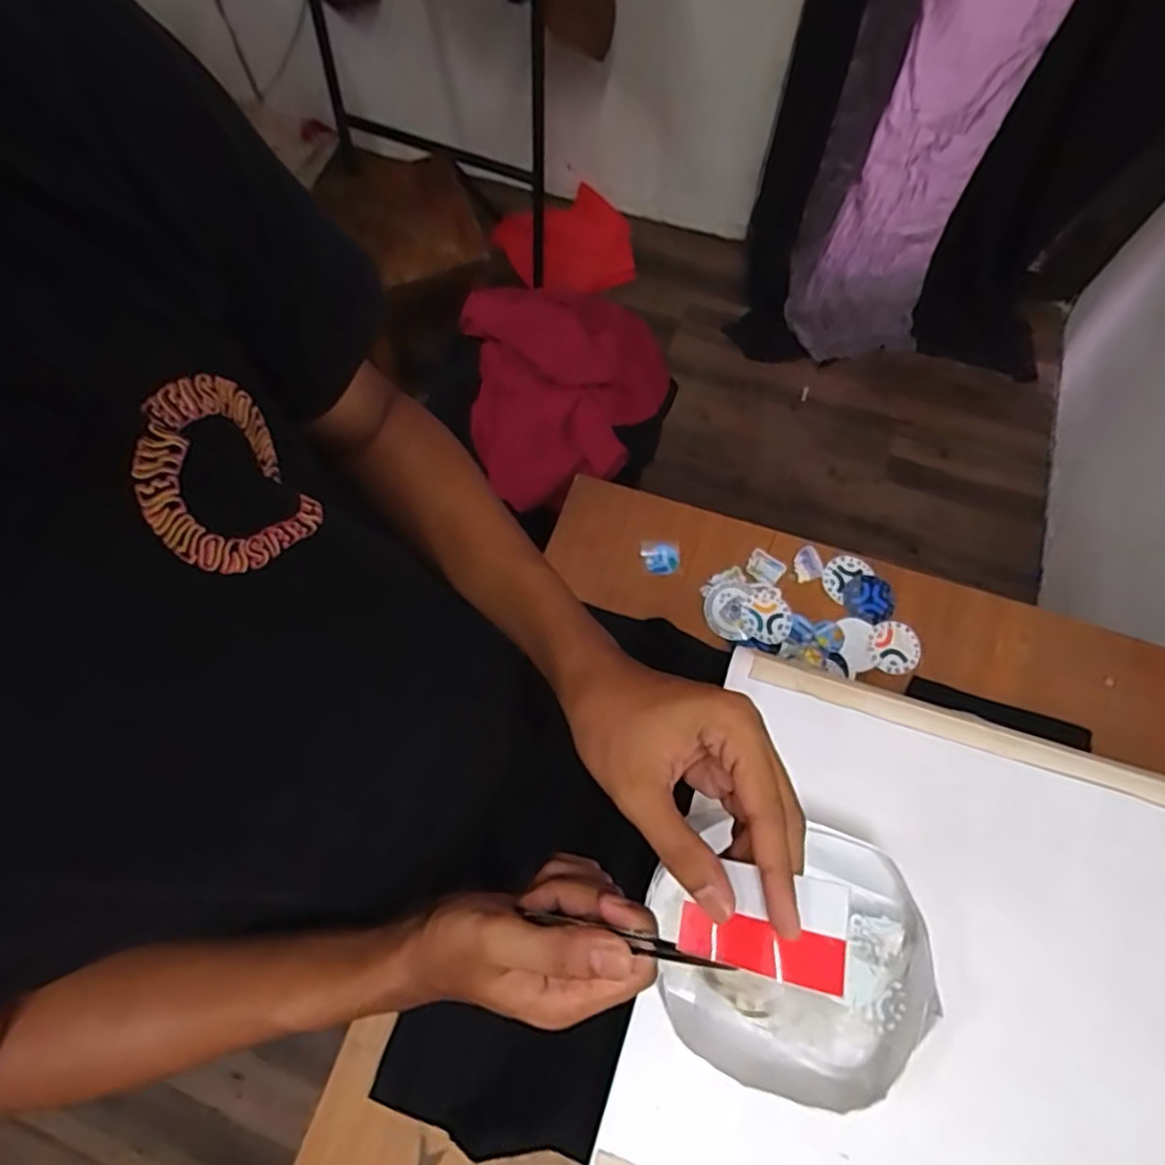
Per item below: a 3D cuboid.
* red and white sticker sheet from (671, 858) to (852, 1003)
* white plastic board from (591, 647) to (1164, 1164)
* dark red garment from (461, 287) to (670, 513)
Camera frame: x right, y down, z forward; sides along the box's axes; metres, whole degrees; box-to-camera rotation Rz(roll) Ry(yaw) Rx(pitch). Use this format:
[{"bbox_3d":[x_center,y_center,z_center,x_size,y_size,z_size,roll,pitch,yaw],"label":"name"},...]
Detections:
[{"bbox_3d":[0.076,0.145,0.287,0.069,0.006,0.040,0,68,31],"label":"red and white sticker sheet"},{"bbox_3d":[0.307,0.302,0.463,0.498,0.020,0.396,17,70,9],"label":"white plastic board"},{"bbox_3d":[-0.016,-0.284,0.973,0.301,0.129,0.295,-12,70,-2],"label":"dark red garment"}]

